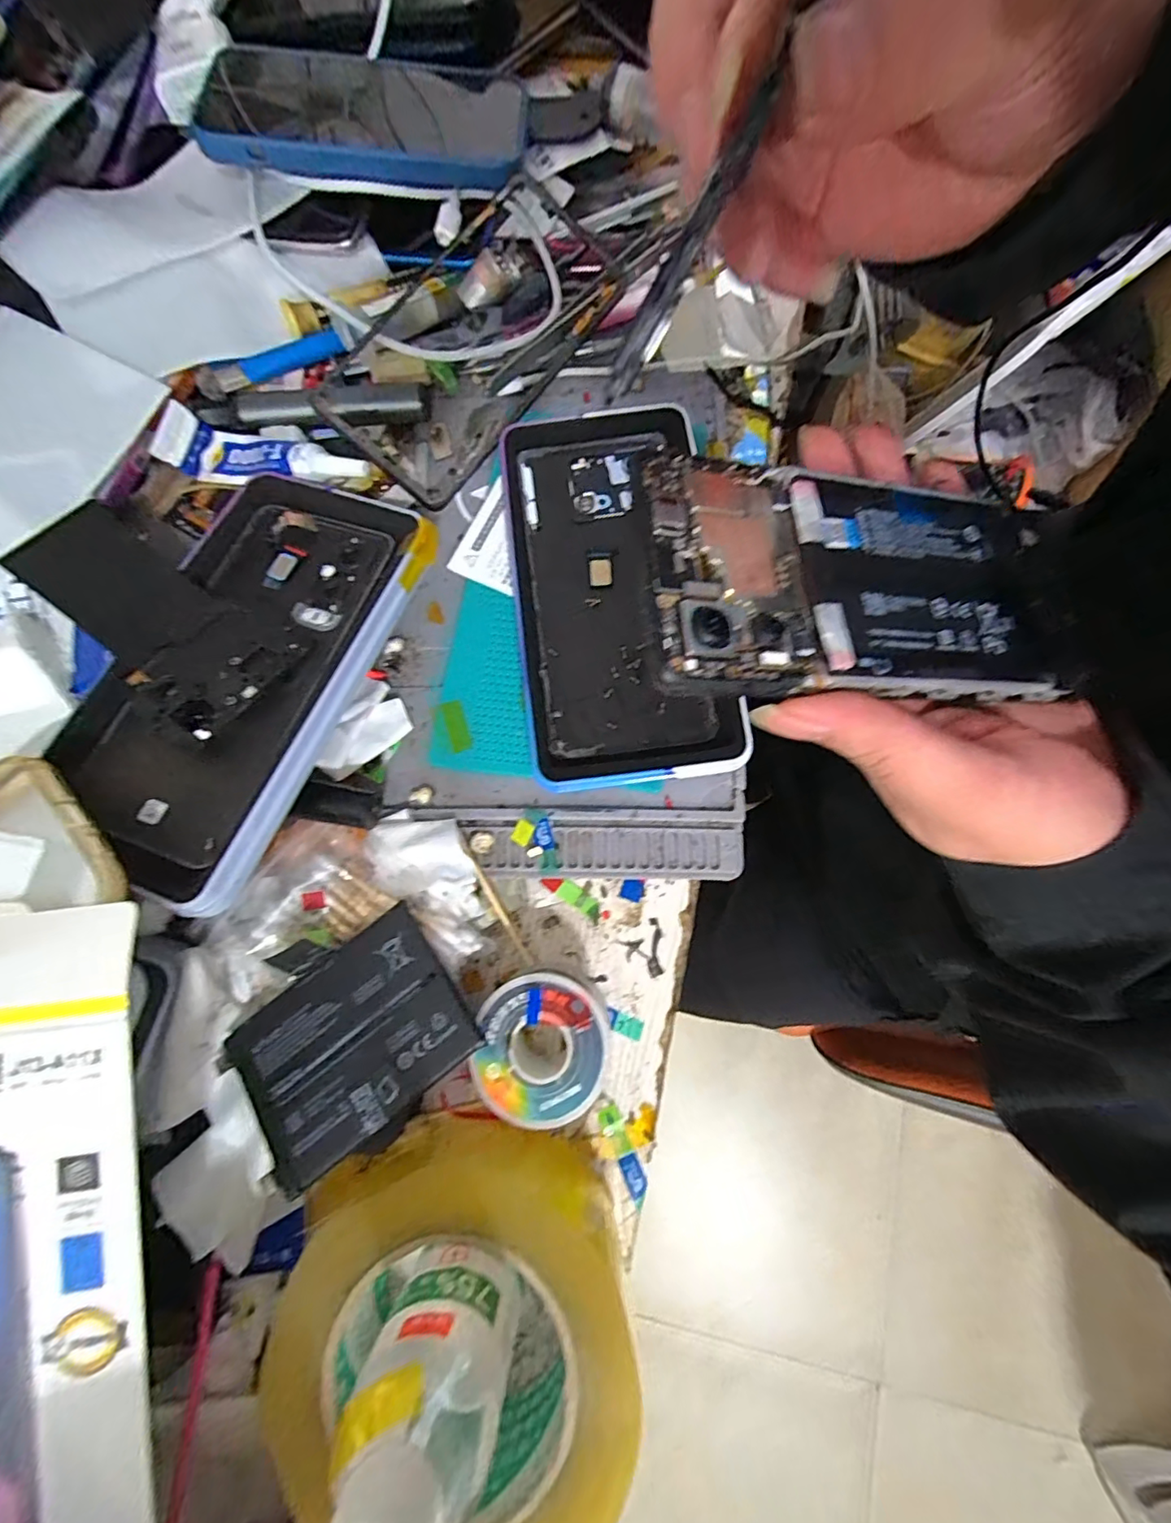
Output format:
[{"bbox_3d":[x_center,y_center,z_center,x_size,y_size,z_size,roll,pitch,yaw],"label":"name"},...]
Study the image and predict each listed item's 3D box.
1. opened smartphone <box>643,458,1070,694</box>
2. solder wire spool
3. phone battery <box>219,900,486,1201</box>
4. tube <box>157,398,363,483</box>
[{"bbox_3d":[0.089,-0.056,0.167,0.145,0.004,0.071,-2,77,-15],"label":"opened smartphone"},{"bbox_3d":[-0.018,0.114,0.224,0.051,0.032,0.055,0,77,2],"label":"solder wire spool"},{"bbox_3d":[-0.094,0.104,0.210,0.088,0.006,0.074,-38,69,-5],"label":"phone battery"},{"bbox_3d":[-0.157,-0.150,0.266,0.101,0.015,0.026,13,78,4],"label":"tube"}]

